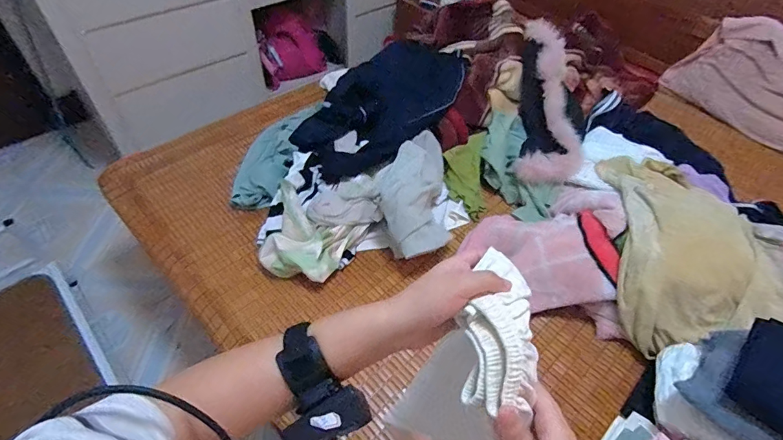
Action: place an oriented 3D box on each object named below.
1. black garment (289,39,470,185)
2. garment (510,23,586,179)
[{"bbox_3d":[-0.035,-0.382,1.351,0.395,0.127,0.613,35,56,22],"label":"black garment"},{"bbox_3d":[0.475,-0.365,1.317,0.181,0.125,0.568,6,69,0],"label":"garment"}]

